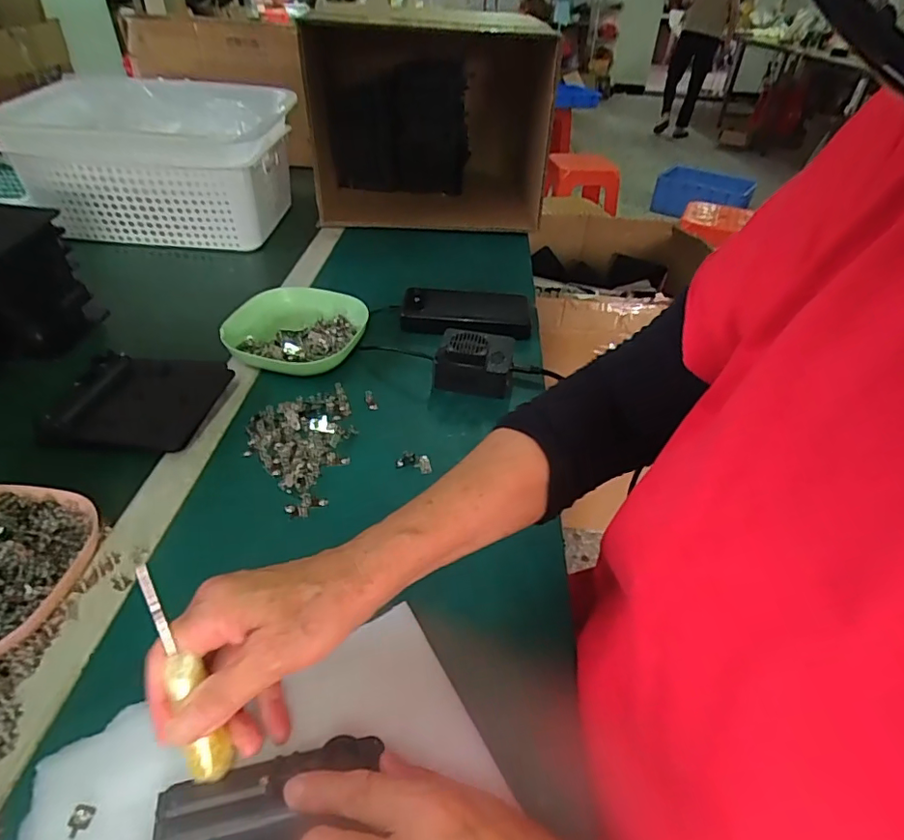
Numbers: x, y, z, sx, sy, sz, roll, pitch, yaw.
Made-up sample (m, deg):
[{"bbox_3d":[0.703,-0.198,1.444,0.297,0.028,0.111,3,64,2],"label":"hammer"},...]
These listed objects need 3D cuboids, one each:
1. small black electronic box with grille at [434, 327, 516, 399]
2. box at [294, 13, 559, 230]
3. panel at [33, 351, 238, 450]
[{"bbox_3d":[0.024,-0.063,0.570,0.078,0.045,0.058,9,40,5],"label":"small black electronic box with grille"},{"bbox_3d":[-0.041,-0.523,0.942,0.363,0.301,0.344,2,39,-2],"label":"box"},{"bbox_3d":[-0.285,-0.019,0.500,0.125,0.026,0.110,5,40,0],"label":"panel"}]

